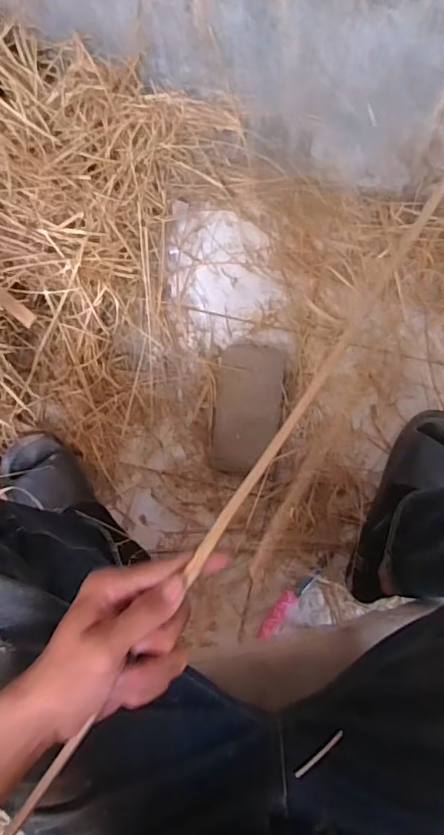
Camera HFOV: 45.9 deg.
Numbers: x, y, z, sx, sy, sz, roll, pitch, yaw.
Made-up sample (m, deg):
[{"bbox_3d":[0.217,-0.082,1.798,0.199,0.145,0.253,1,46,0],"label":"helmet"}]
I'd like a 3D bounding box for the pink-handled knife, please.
[{"bbox_3d":[0.106,0.300,0.851,0.025,0.014,0.136,37,82,8],"label":"pink-handled knife"}]

